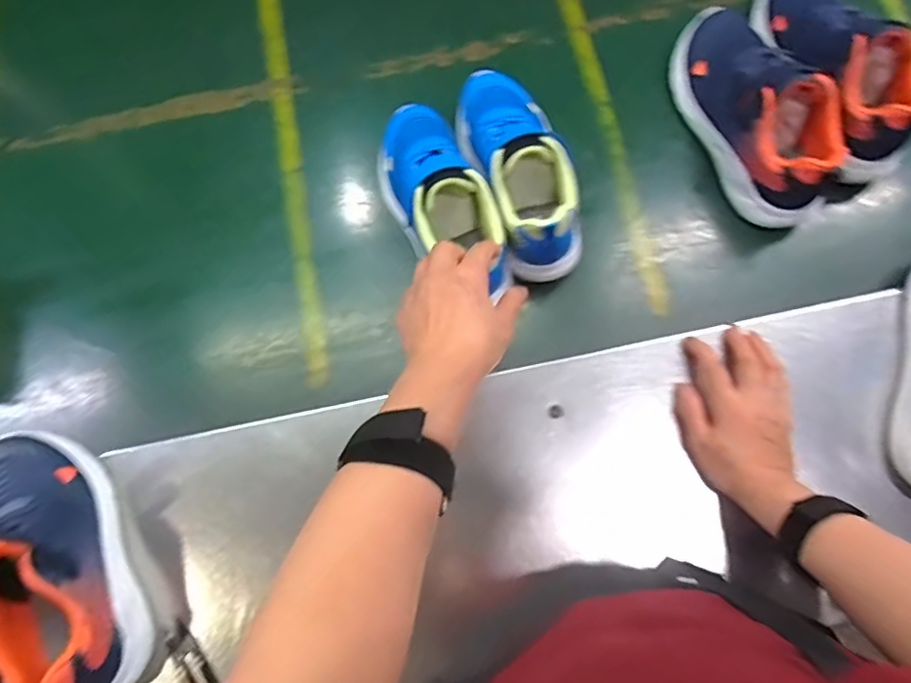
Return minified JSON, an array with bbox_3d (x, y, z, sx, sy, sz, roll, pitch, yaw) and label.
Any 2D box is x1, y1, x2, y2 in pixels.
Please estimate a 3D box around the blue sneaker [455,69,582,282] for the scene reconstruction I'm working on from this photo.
[{"bbox_3d":[0.061,-0.179,0.567,0.094,0.105,0.235,-8,77,-1],"label":"blue sneaker"}]

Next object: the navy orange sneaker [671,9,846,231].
[{"bbox_3d":[0.300,-0.239,0.563,0.088,0.099,0.245,-21,77,-4],"label":"navy orange sneaker"}]

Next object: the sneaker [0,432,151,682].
[{"bbox_3d":[-0.332,0.175,0.447,0.082,0.113,0.236,-26,78,-5],"label":"sneaker"}]

